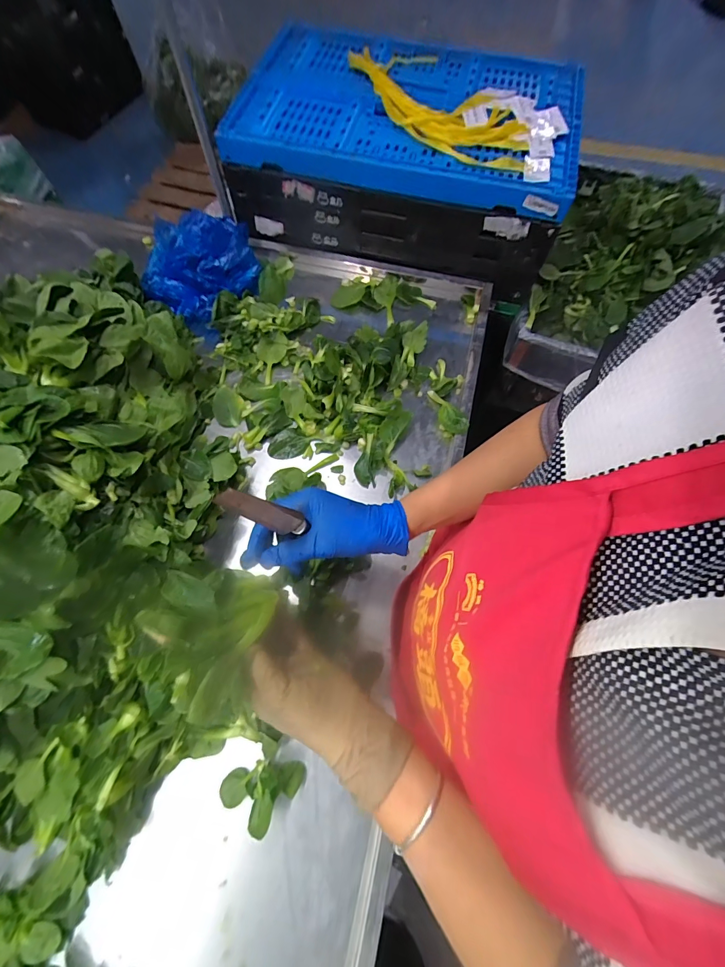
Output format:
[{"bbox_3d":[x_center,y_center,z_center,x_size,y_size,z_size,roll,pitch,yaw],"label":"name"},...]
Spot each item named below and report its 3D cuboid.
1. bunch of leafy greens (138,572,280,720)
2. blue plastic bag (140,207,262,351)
[{"bbox_3d":[-0.135,0.135,0.336,0.082,0.081,0.118,13,69,4],"label":"bunch of leafy greens"},{"bbox_3d":[-0.297,-0.395,0.685,0.168,0.127,0.190,31,72,11],"label":"blue plastic bag"}]

